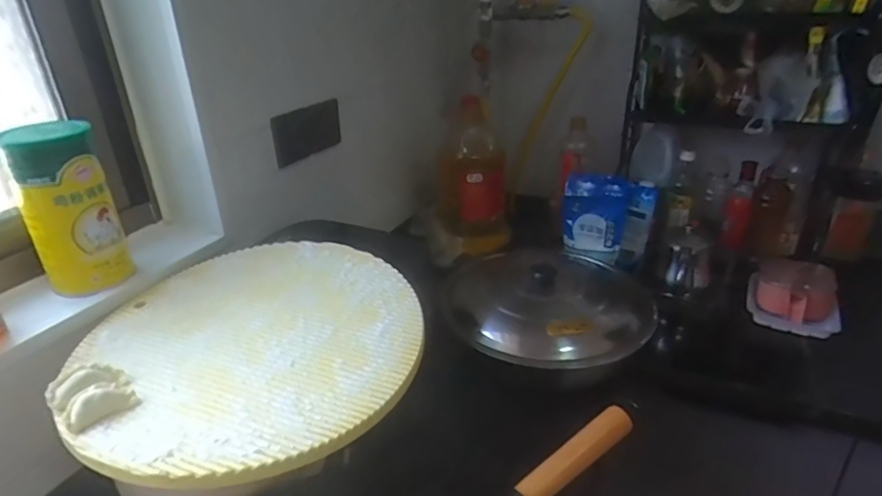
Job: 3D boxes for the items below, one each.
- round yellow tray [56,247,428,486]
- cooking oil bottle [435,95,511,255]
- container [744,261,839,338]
[{"bbox_3d":[-0.211,0.104,0.642,0.367,0.040,0.367,-1,26,1],"label":"round yellow tray"},{"bbox_3d":[0.072,-0.153,1.215,0.156,0.310,0.105,3,26,9],"label":"cooking oil bottle"},{"bbox_3d":[0.661,0.083,1.033,0.147,0.064,0.182,11,28,24],"label":"container"}]

